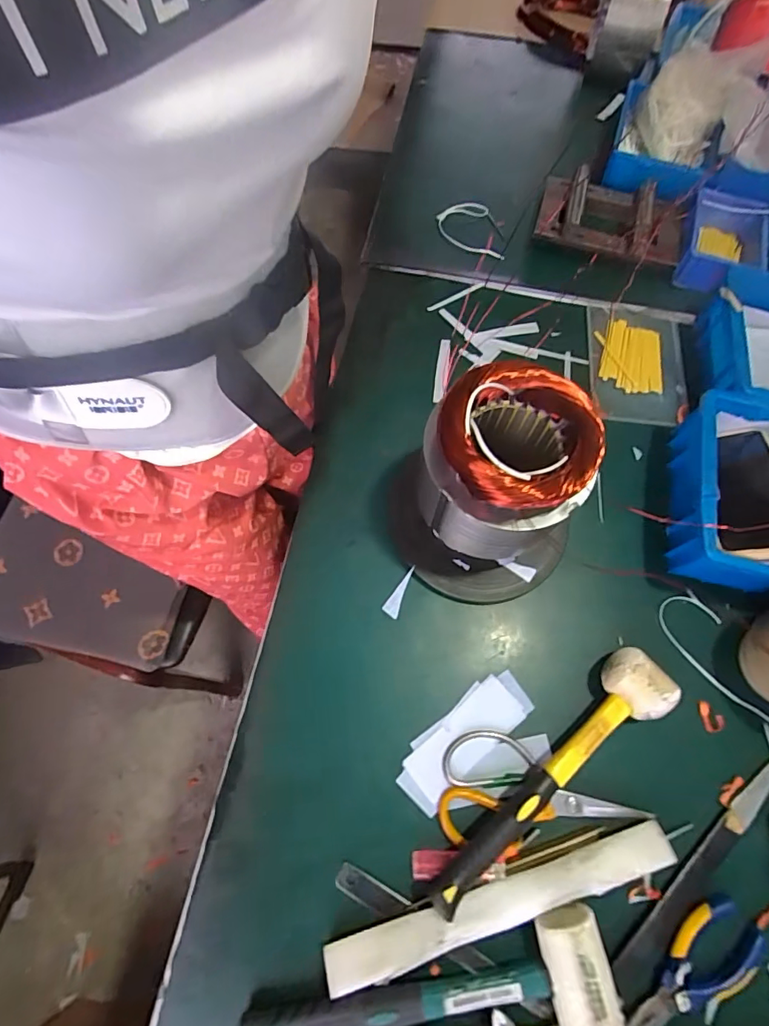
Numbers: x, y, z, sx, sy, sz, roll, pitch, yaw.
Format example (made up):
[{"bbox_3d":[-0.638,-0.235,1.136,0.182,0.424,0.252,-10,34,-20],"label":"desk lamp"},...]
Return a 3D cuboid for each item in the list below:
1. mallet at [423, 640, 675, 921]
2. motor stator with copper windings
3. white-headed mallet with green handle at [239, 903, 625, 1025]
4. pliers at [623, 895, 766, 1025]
[{"bbox_3d":[0.155,0.238,0.423,0.061,0.050,0.284,43,73,16],"label":"mallet"},{"bbox_3d":[0.106,-0.033,0.464,0.137,0.187,0.126,1,67,-2],"label":"motor stator with copper windings"},{"bbox_3d":[0.032,0.369,0.363,0.279,0.041,0.077,-7,67,-4],"label":"white-headed mallet with green handle"},{"bbox_3d":[0.251,0.376,0.382,0.133,0.017,0.057,-36,72,-15],"label":"pliers"}]

